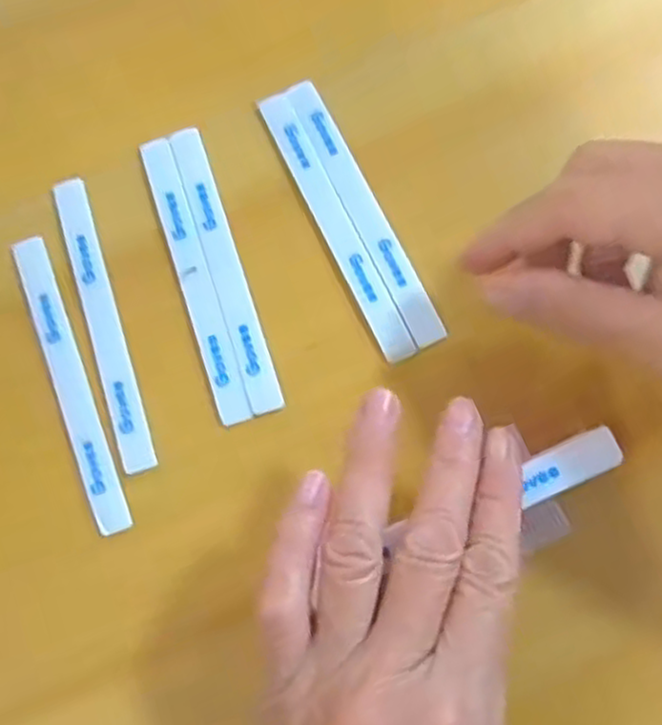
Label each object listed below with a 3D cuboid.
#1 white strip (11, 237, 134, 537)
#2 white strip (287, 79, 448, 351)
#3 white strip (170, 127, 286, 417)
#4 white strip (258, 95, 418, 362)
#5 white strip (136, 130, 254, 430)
[{"bbox_3d":[-0.099,0.008,0.276,0.014,0.006,0.117,-20,79,-3],"label":"white strip"},{"bbox_3d":[0.012,-0.061,0.287,0.013,0.004,0.120,-26,79,-4],"label":"white strip"},{"bbox_3d":[-0.041,-0.037,0.284,0.013,0.004,0.118,-18,78,-2],"label":"white strip"},{"bbox_3d":[0.001,-0.055,0.286,0.012,0.004,0.119,-25,79,-4],"label":"white strip"},{"bbox_3d":[-0.053,-0.033,0.283,0.012,0.004,0.118,-18,78,-2],"label":"white strip"}]

